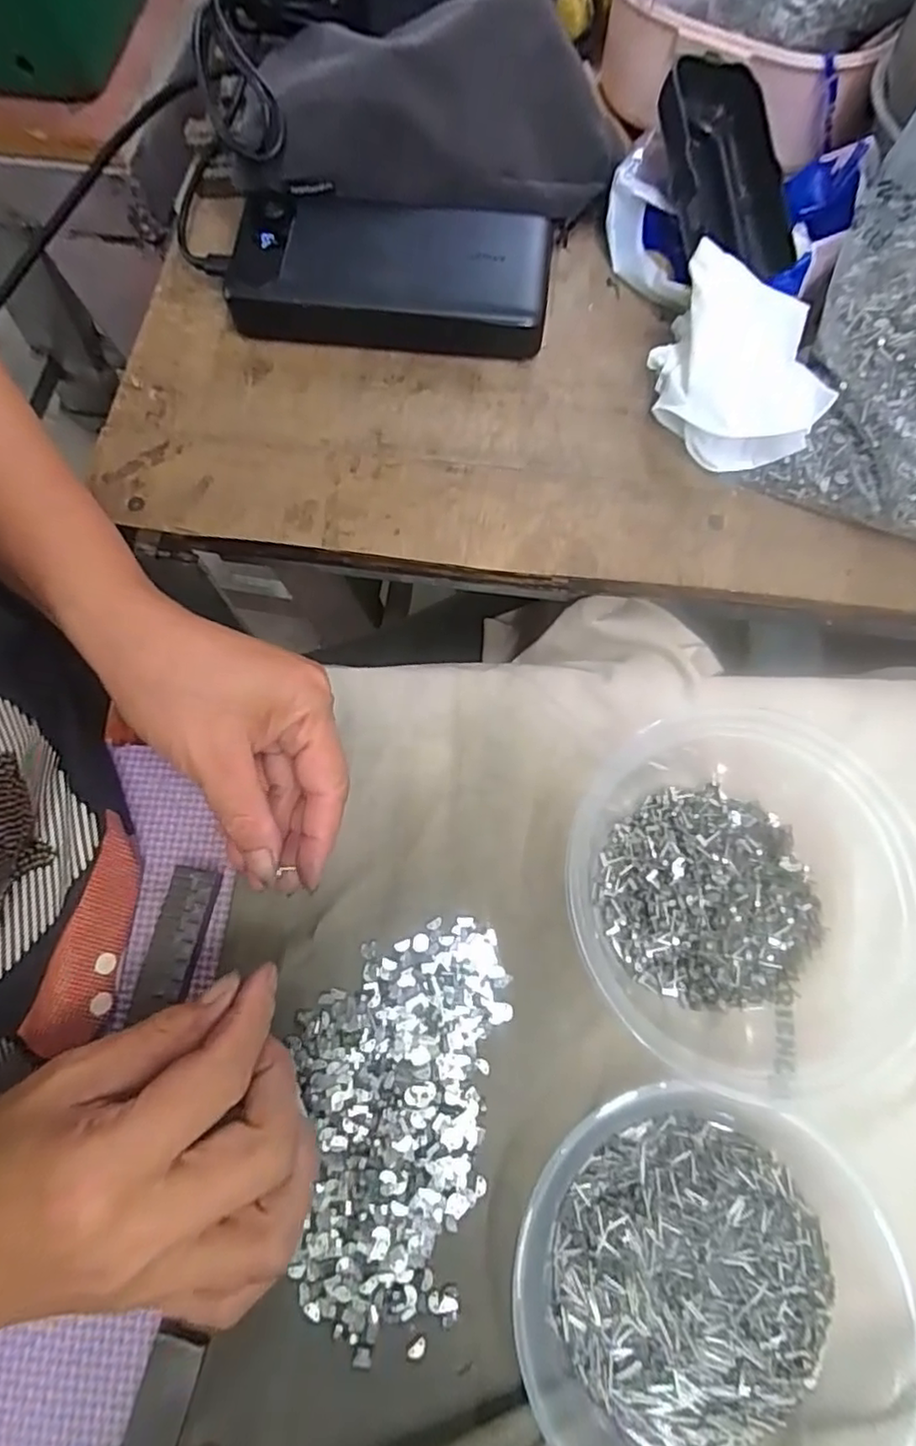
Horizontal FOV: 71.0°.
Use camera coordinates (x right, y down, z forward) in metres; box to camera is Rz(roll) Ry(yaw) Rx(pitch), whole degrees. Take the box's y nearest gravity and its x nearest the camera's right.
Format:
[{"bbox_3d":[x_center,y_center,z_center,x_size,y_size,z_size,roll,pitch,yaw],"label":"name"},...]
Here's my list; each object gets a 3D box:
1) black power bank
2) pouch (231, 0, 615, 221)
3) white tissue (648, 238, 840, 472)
[{"bbox_3d":[-0.034,-0.227,0.324,0.154,0.023,0.072,6,73,2],"label":"black power bank"},{"bbox_3d":[-0.013,-0.309,0.317,0.175,0.034,0.097,6,73,2],"label":"pouch"},{"bbox_3d":[0.127,-0.161,0.293,0.073,0.048,0.077,15,75,5],"label":"white tissue"}]

